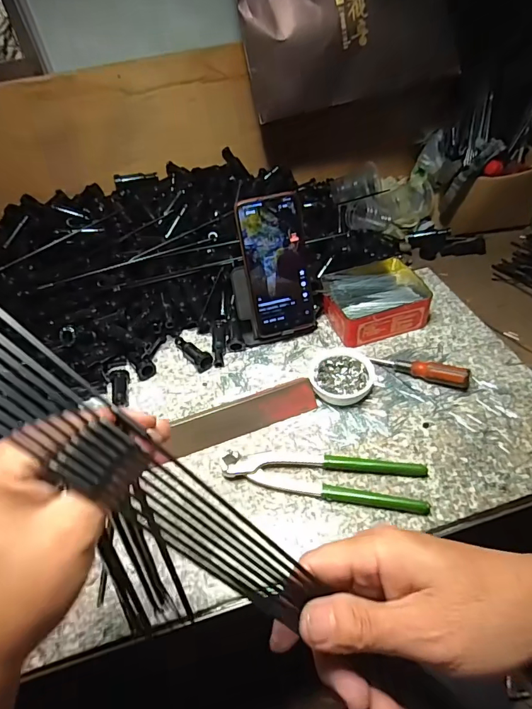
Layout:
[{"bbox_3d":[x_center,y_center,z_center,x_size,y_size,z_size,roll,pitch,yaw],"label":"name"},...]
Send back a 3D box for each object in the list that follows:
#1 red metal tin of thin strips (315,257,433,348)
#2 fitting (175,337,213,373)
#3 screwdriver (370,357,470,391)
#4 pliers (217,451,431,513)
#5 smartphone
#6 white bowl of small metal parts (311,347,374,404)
[{"bbox_3d":[0.147,-0.074,0.575,0.137,0.047,0.111,-16,47,-8],"label":"red metal tin of thin strips"},{"bbox_3d":[-0.096,-0.005,0.554,0.021,0.025,0.071,-34,52,-23],"label":"fitting"},{"bbox_3d":[0.178,0.018,0.496,0.108,0.026,0.017,17,51,21],"label":"screwdriver"},{"bbox_3d":[0.055,0.119,0.422,0.197,0.015,0.048,4,47,11],"label":"pliers"},{"bbox_3d":[0.015,-0.107,0.525,0.077,0.165,0.007,-14,22,-7],"label":"smartphone"},{"bbox_3d":[0.086,0.025,0.501,0.072,0.025,0.076,-4,46,4],"label":"white bowl of small metal parts"}]

